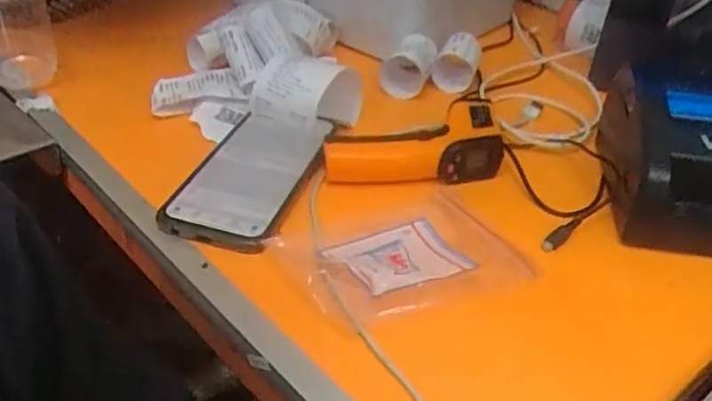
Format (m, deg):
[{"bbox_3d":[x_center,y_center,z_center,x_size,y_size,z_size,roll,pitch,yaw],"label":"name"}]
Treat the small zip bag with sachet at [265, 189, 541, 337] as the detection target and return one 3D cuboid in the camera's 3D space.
[{"bbox_3d":[0.033,0.037,0.423,0.150,0.020,0.104,-16,42,-25],"label":"small zip bag with sachet"}]

